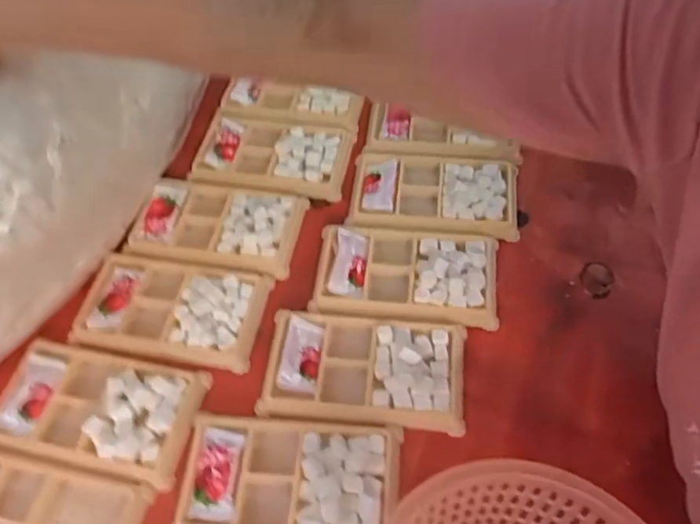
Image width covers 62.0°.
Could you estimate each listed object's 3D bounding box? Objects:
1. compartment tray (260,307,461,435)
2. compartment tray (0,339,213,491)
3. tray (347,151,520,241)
[{"bbox_3d":[0.010,0.070,0.403,0.134,0.015,0.076,5,56,6],"label":"compartment tray"},{"bbox_3d":[-0.172,0.098,0.401,0.132,0.016,0.077,11,57,9],"label":"compartment tray"},{"bbox_3d":[0.070,-0.060,0.485,0.134,0.021,0.081,6,56,6],"label":"tray"}]

